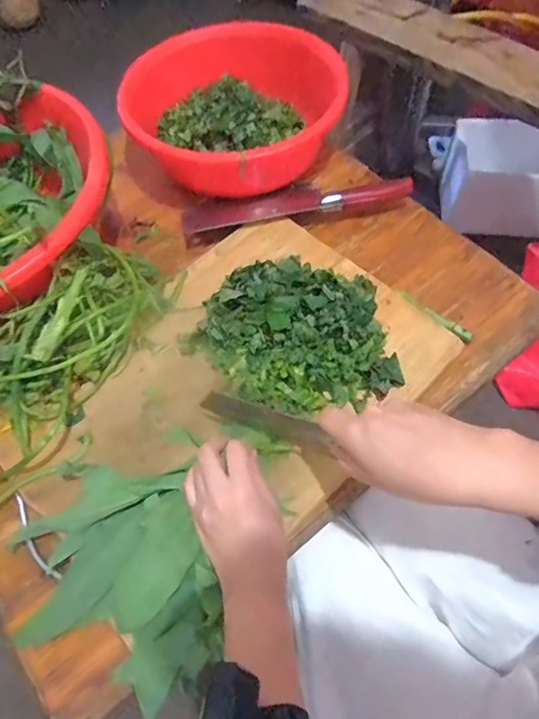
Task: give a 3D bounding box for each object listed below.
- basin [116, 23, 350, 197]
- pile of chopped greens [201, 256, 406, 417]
[{"bbox_3d":[-0.048,-0.376,0.721,0.291,0.095,0.297,-1,60,1],"label":"basin"},{"bbox_3d":[0.028,-0.034,0.539,0.197,0.052,0.181,-7,61,-2],"label":"pile of chopped greens"}]

